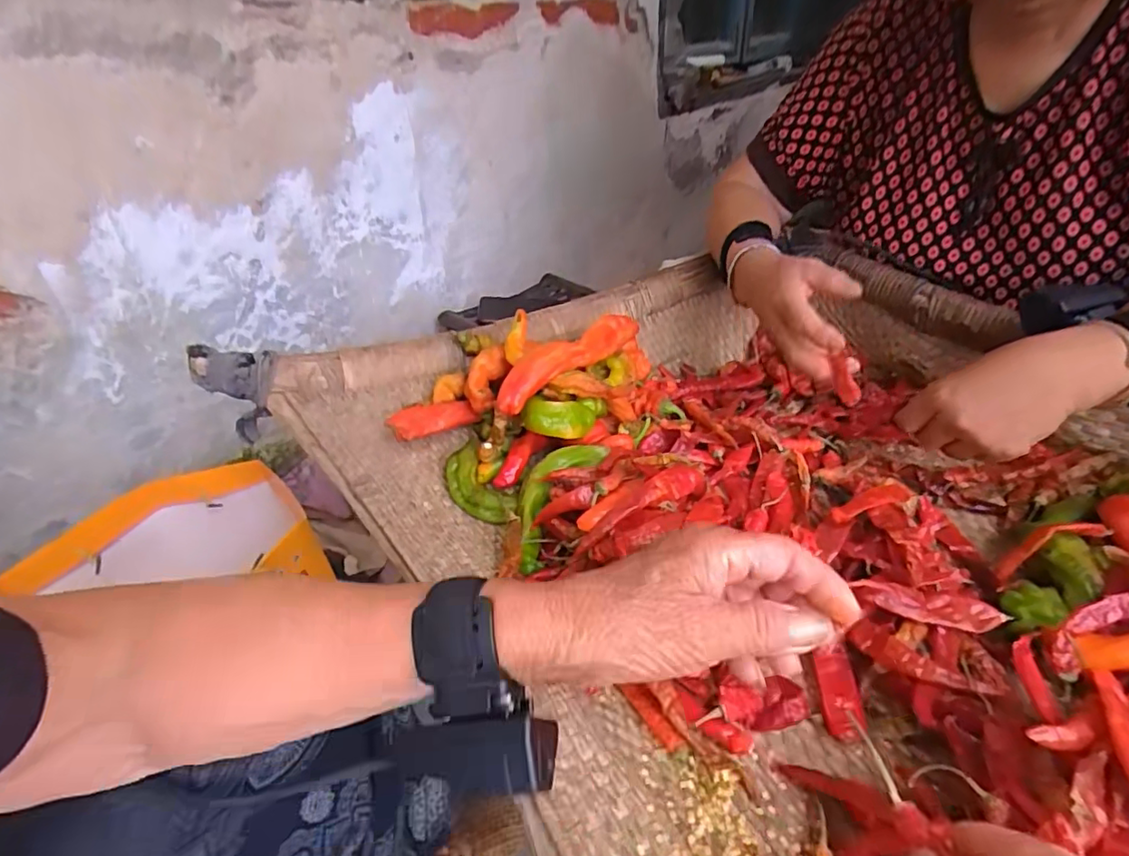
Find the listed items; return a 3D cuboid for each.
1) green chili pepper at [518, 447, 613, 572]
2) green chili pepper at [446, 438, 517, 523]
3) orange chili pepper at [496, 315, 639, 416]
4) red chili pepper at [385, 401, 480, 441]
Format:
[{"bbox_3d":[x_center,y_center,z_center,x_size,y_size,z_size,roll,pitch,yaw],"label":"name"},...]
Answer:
[{"bbox_3d":[-0.012,0.054,0.440,0.044,0.015,0.113,18,66,27],"label":"green chili pepper"},{"bbox_3d":[-0.071,0.048,0.465,0.036,0.021,0.077,-27,58,-29],"label":"green chili pepper"},{"bbox_3d":[-0.001,-0.059,0.487,0.139,0.040,0.039,-27,42,-29],"label":"orange chili pepper"},{"bbox_3d":[-0.112,-0.007,0.485,0.076,0.020,0.024,-13,34,-38],"label":"red chili pepper"}]

